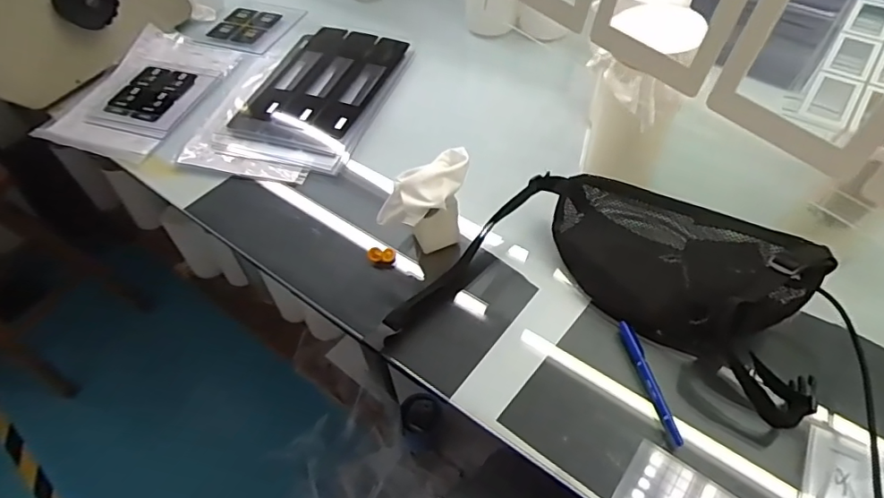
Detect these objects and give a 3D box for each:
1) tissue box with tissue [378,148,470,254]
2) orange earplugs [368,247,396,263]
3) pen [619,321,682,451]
[{"bbox_3d":[-0.012,-0.044,0.641,0.121,0.117,0.061,-32,57,-19],"label":"tissue box with tissue"},{"bbox_3d":[-0.079,0.008,0.688,0.035,0.017,0.018,-18,54,-9],"label":"orange earplugs"},{"bbox_3d":[0.221,0.139,0.557,0.016,0.014,0.136,-11,53,-4],"label":"pen"}]

